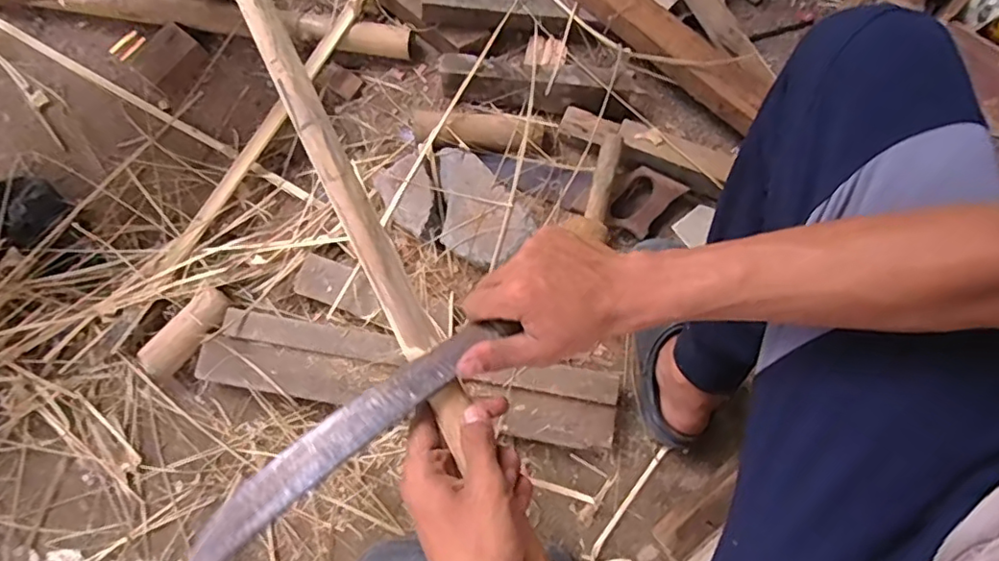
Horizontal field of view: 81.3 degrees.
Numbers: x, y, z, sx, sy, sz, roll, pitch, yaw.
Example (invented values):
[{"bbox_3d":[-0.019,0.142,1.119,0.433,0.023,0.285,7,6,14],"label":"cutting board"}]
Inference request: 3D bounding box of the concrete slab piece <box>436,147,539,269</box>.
[{"bbox_3d":[-0.041,-0.101,0.791,0.108,0.022,0.166,-39,80,-7],"label":"concrete slab piece"}]

